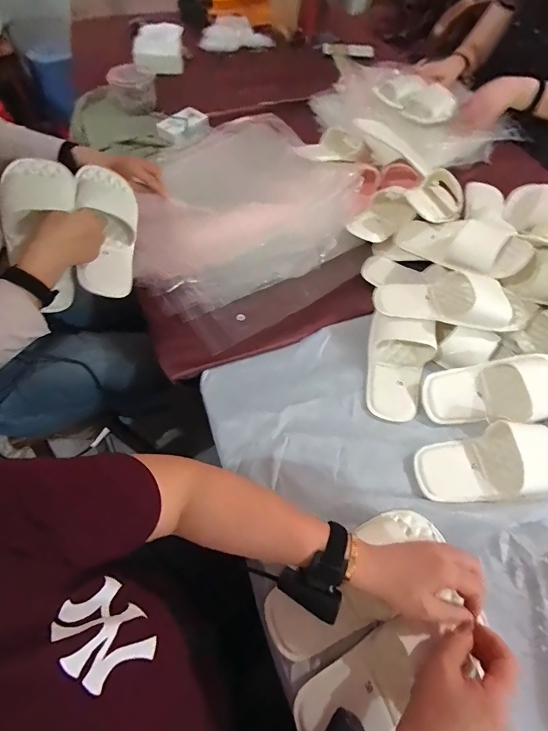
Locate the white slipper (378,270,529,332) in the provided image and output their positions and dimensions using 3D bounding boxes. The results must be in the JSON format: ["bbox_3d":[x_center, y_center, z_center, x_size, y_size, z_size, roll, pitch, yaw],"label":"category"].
[{"bbox_3d":[0.285,-0.109,0.611,0.228,0.050,0.093,4,59,1],"label":"white slipper"}]

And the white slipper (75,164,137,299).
[{"bbox_3d":[-0.279,-0.230,0.642,0.076,0.090,0.237,-8,59,-6],"label":"white slipper"}]

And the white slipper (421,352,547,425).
[{"bbox_3d":[0.352,0.040,0.577,0.245,0.048,0.100,-7,59,-6],"label":"white slipper"}]

